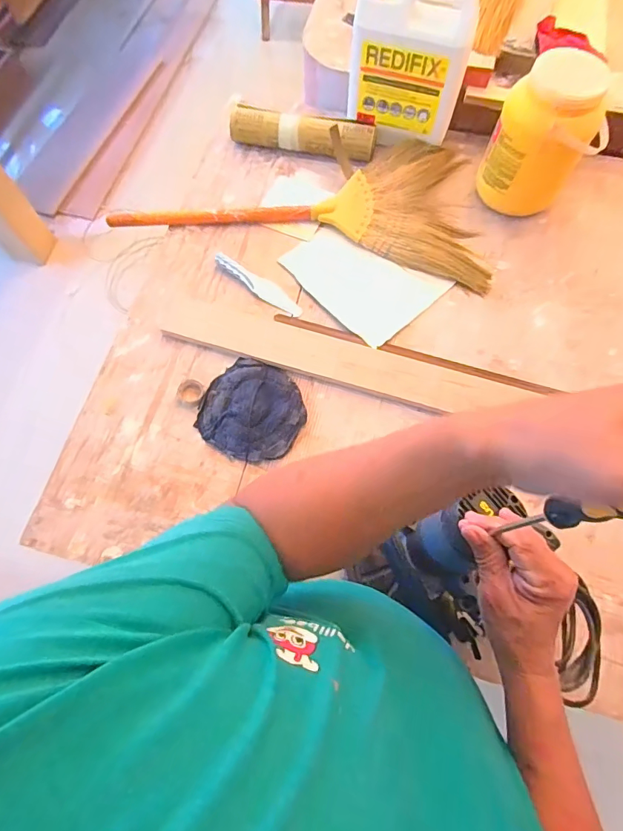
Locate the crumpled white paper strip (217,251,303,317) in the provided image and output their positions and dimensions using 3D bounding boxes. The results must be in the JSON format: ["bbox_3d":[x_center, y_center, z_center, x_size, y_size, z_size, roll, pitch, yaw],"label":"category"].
[{"bbox_3d":[-0.100,-0.250,0.792,0.194,0.019,0.040,37,75,13],"label":"crumpled white paper strip"}]

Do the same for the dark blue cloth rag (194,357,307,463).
[{"bbox_3d":[-0.096,-0.012,0.694,0.166,0.019,0.169,19,71,7],"label":"dark blue cloth rag"}]

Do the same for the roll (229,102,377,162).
[{"bbox_3d":[-0.021,-0.583,0.885,0.305,0.070,0.065,13,71,5],"label":"roll"}]

